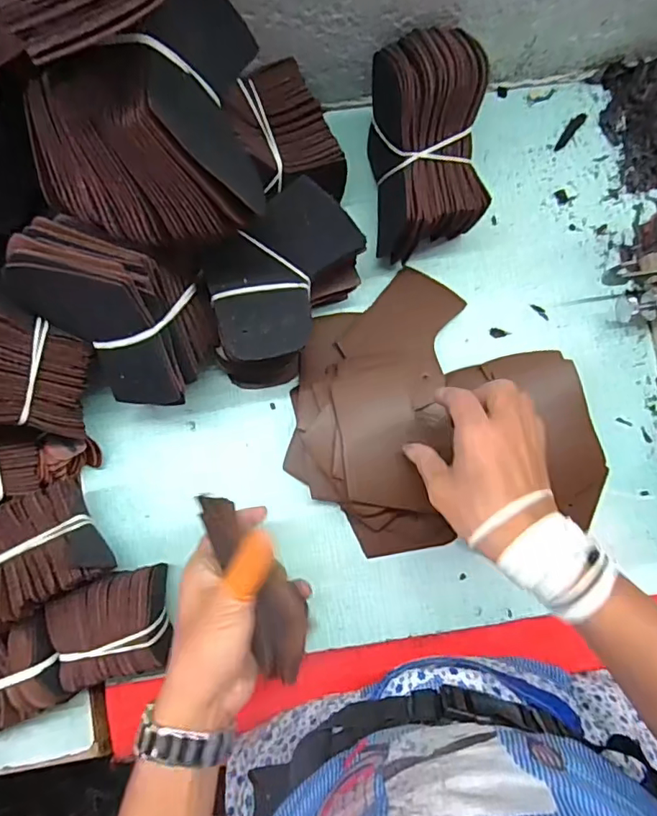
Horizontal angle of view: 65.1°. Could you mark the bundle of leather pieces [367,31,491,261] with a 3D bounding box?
[{"bbox_3d":[0.080,-0.204,0.423,0.078,0.115,0.144,-5,86,-1],"label":"bundle of leather pieces"}]

